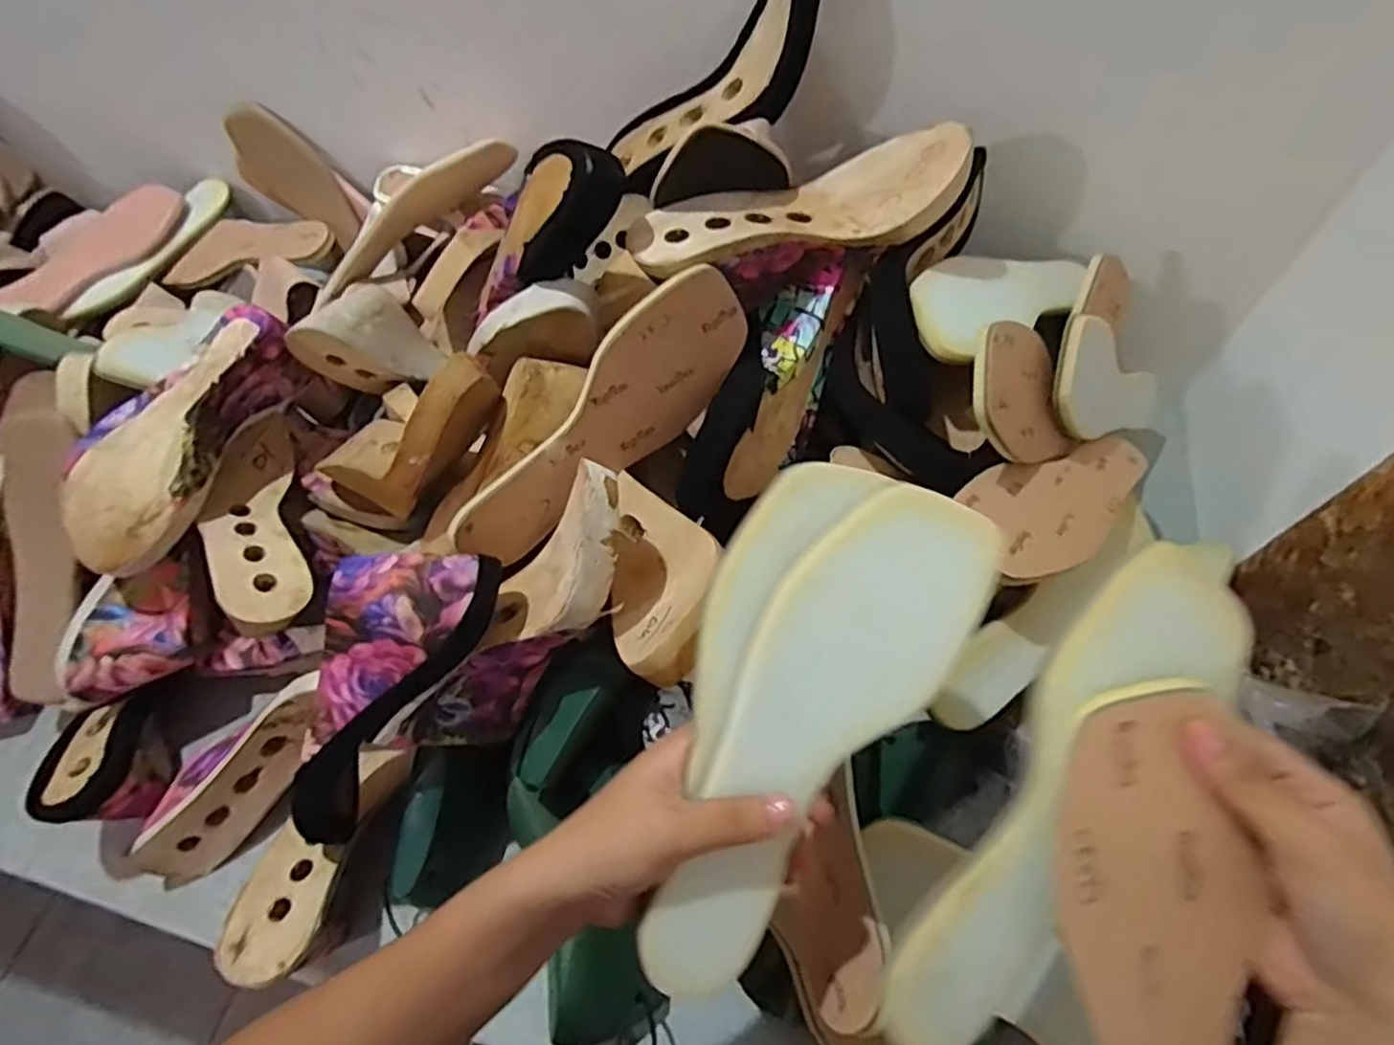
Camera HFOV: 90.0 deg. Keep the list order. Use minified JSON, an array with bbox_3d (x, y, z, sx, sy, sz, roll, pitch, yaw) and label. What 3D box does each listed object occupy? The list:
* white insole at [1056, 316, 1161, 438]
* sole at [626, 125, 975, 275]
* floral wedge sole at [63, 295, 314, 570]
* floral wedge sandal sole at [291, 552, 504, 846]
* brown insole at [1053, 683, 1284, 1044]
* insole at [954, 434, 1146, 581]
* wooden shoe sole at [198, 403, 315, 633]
[{"bbox_3d":[0.333,-0.100,0.561,0.008,0.233,0.078,21,99,43],"label":"white insole"},{"bbox_3d":[0.066,-0.211,0.466,0.231,0.036,0.082,-20,61,-7],"label":"sole"},{"bbox_3d":[-0.400,-0.069,0.540,0.091,0.072,0.218,27,65,18],"label":"floral wedge sole"},{"bbox_3d":[-0.192,0.093,0.424,0.073,0.067,0.180,37,105,22],"label":"floral wedge sandal sole"},{"bbox_3d":[0.188,0.183,0.284,0.071,0.015,0.223,-2,85,3],"label":"brown insole"},{"bbox_3d":[0.275,-0.027,0.513,0.214,0.017,0.084,-27,60,-32],"label":"insole"},{"bbox_3d":[-0.359,-0.007,0.564,0.068,0.058,0.240,-2,43,-34],"label":"wooden shoe sole"}]

